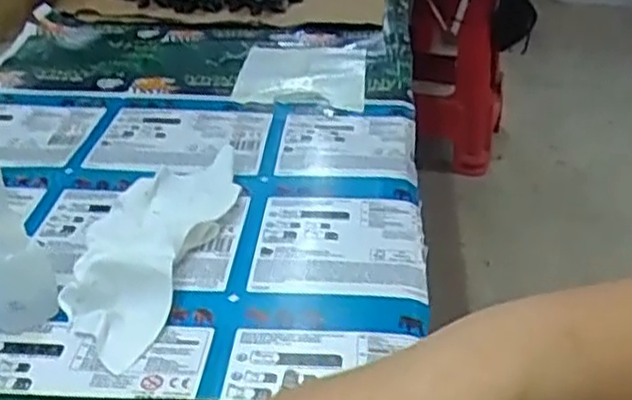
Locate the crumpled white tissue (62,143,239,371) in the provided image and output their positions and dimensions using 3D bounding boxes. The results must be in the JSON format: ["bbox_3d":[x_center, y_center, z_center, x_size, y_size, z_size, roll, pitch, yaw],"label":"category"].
[{"bbox_3d":[-0.100,0.020,0.469,0.069,0.025,0.203,5,31,7],"label":"crumpled white tissue"}]

